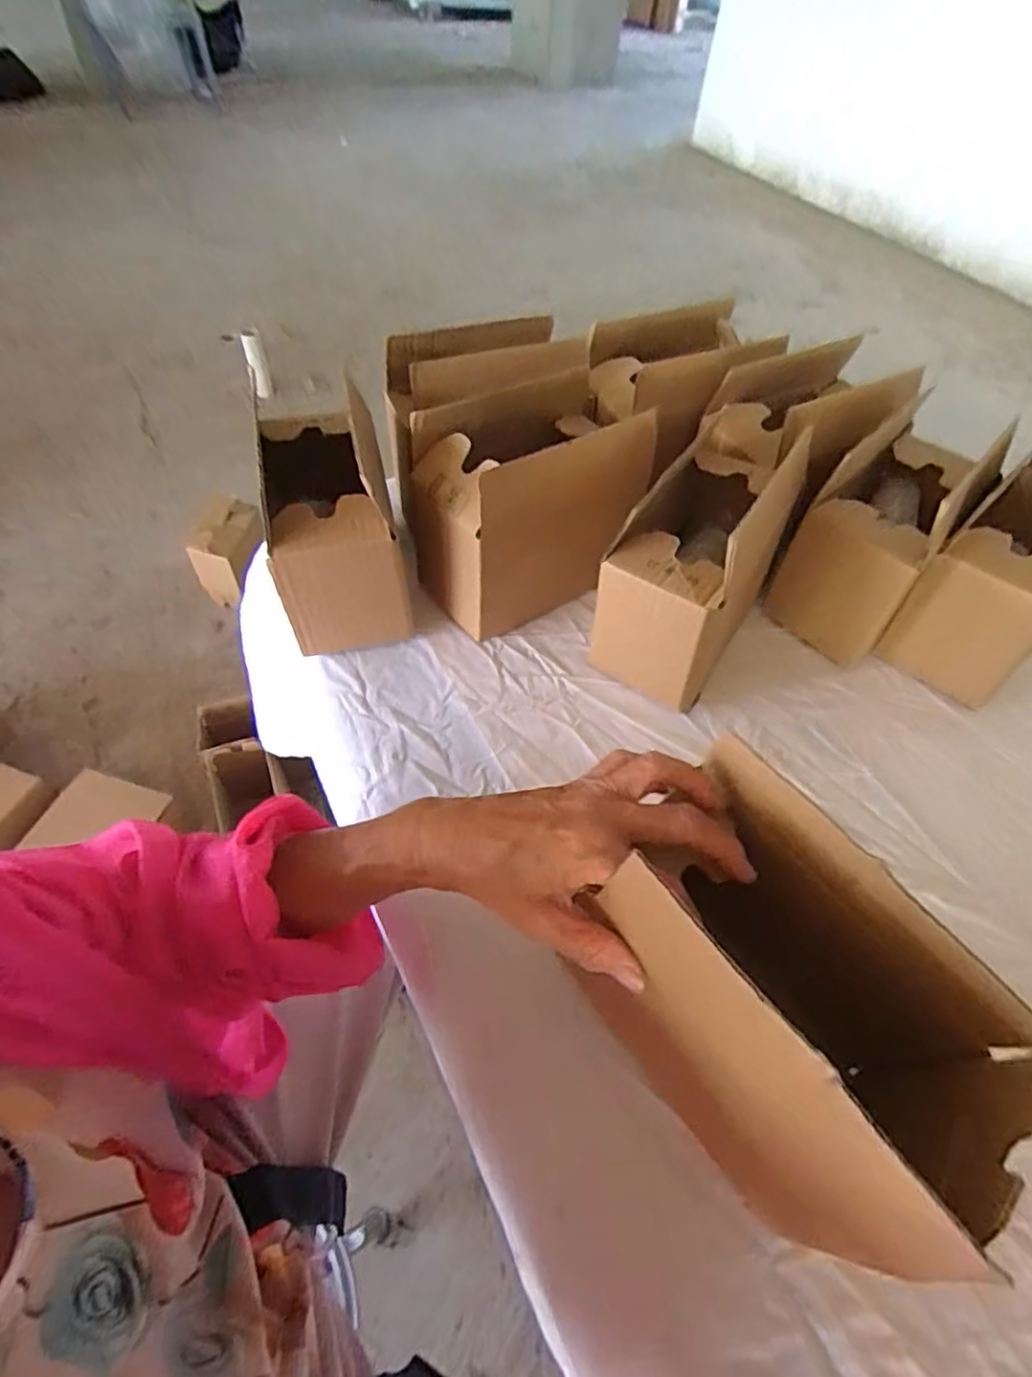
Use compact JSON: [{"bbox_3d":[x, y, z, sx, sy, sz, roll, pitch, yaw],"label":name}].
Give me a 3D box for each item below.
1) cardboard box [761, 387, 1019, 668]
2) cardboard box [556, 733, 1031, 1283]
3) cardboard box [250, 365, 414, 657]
[{"bbox_3d":[0.315,-0.138,0.555,0.096,0.147,0.175,37,59,23],"label":"cardboard box"},{"bbox_3d":[0.121,0.137,0.298,0.102,0.131,0.168,-33,60,-23],"label":"cardboard box"},{"bbox_3d":[-0.148,-0.125,0.534,0.089,0.132,0.166,-10,54,-12],"label":"cardboard box"}]

